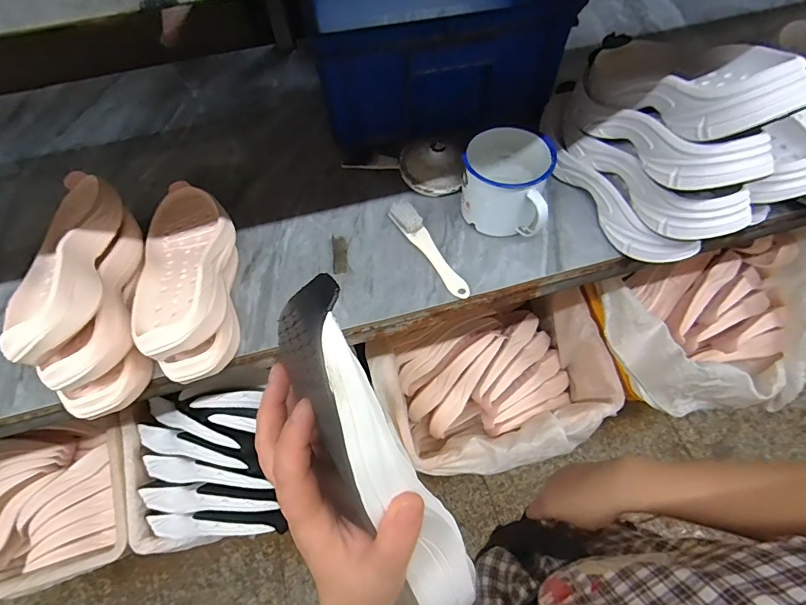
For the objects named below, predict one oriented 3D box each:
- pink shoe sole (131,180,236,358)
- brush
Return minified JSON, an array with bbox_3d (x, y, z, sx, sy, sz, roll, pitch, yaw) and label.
[{"bbox_3d":[-0.246,-0.052,0.490,0.101,0.055,0.258,-14,60,-7],"label":"pink shoe sole"},{"bbox_3d":[0.032,-0.069,0.546,0.029,0.025,0.160,-27,62,-14],"label":"brush"}]

